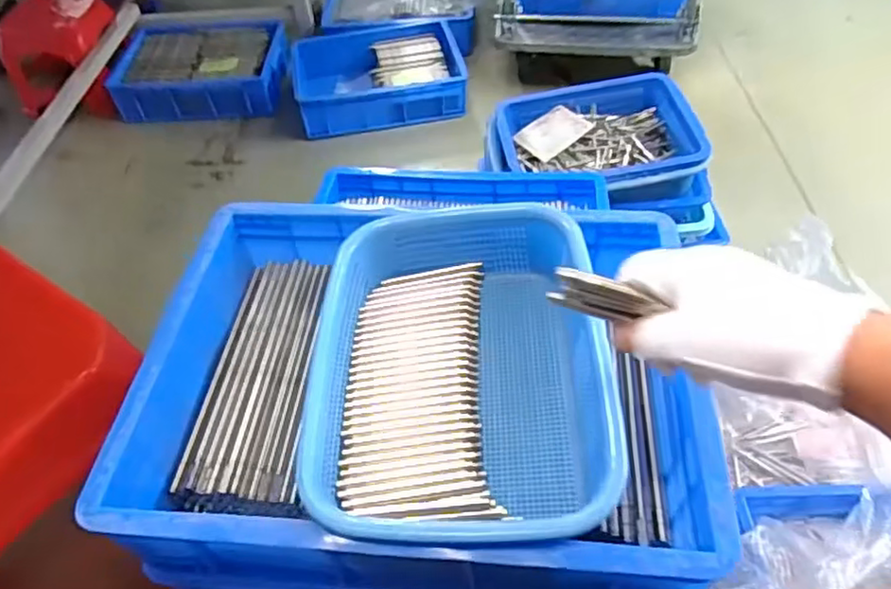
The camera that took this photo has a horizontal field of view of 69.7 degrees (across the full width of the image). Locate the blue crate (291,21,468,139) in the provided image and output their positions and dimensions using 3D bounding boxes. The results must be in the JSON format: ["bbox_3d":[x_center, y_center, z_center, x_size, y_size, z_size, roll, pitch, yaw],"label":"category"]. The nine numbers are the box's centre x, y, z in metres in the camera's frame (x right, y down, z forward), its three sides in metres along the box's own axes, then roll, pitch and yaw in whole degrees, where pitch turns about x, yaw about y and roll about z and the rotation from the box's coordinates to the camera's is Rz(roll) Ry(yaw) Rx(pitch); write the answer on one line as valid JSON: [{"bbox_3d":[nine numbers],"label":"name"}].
[{"bbox_3d":[-0.171,-0.546,1.602,0.399,0.102,0.322,-11,49,-6],"label":"blue crate"}]

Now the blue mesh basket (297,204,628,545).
[{"bbox_3d":[0.009,0.056,0.491,0.209,0.077,0.285,-4,49,1],"label":"blue mesh basket"}]

